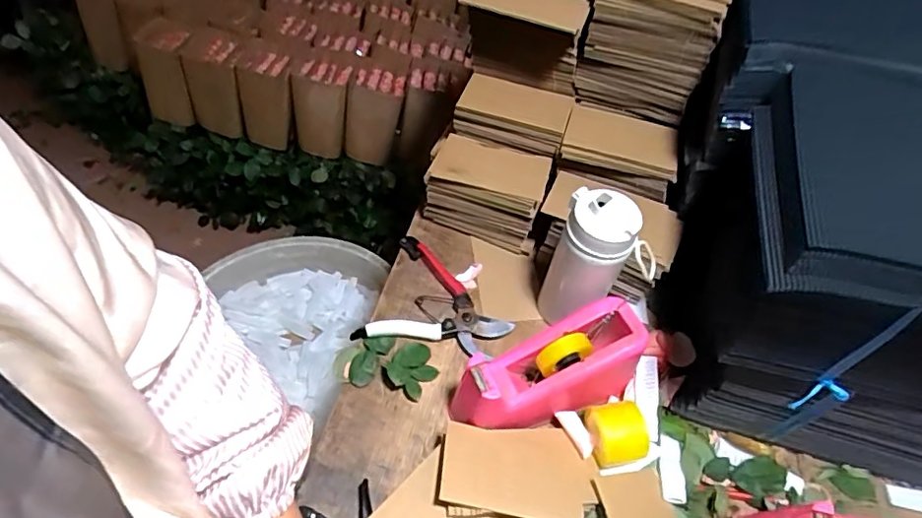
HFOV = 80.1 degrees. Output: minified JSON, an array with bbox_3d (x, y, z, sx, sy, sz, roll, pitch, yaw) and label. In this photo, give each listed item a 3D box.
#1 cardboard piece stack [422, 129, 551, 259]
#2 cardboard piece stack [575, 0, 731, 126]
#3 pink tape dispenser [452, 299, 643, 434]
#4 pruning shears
[{"bbox_3d":[0.035,-0.092,0.718,0.147,0.104,0.086,19,55,9],"label":"cardboard piece stack"},{"bbox_3d":[0.232,-0.290,0.682,0.148,0.156,0.150,18,55,9],"label":"cardboard piece stack"},{"bbox_3d":[0.087,0.122,0.576,0.204,0.103,0.082,-13,56,-14],"label":"pink tape dispenser"},{"bbox_3d":[-0.023,0.060,0.661,0.164,0.023,0.145,20,55,10],"label":"pruning shears"}]

